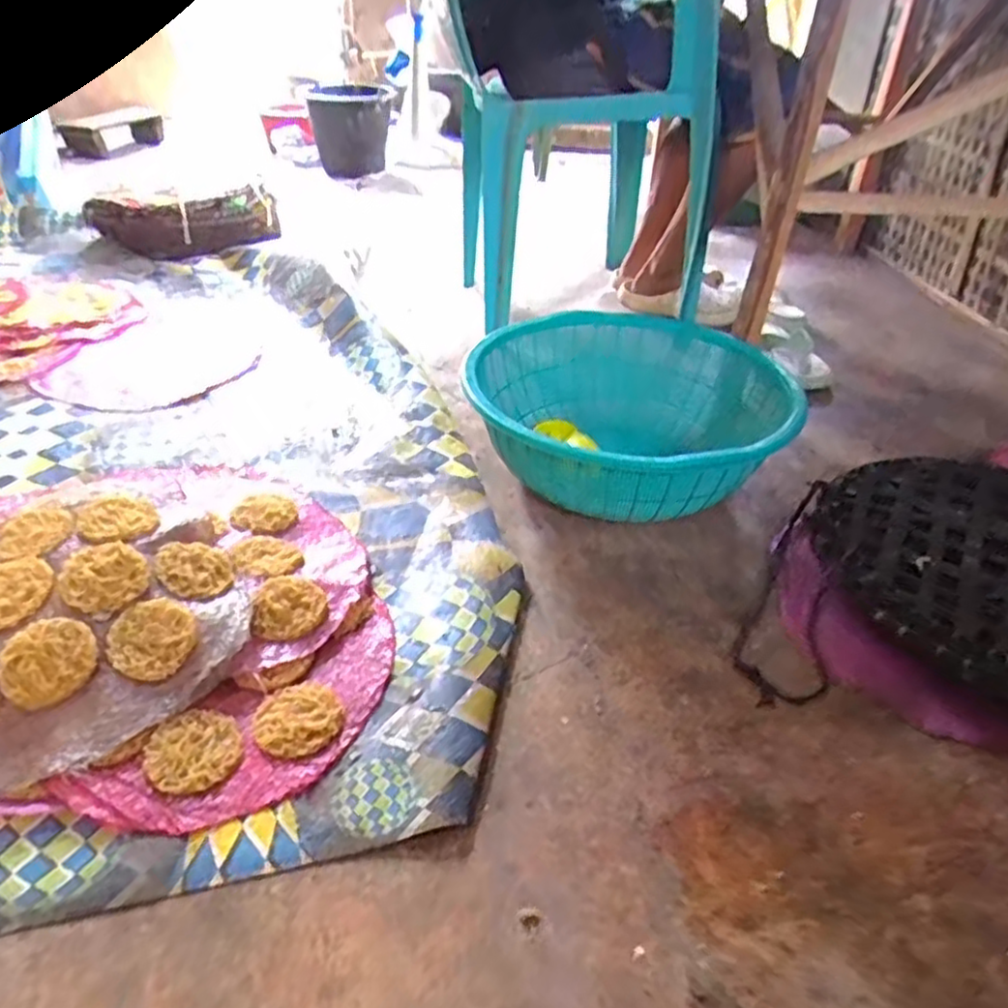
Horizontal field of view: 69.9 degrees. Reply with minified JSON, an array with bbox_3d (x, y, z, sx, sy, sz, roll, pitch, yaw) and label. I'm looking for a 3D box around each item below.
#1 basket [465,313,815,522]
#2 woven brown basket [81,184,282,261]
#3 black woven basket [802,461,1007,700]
[{"bbox_3d":[0.159,-0.108,0.972,0.400,0.158,0.410,21,39,21],"label":"basket"},{"bbox_3d":[-0.769,-0.661,1.676,0.474,0.138,0.107,6,35,4],"label":"woven brown basket"},{"bbox_3d":[0.600,0.077,0.817,0.492,0.073,0.376,-10,38,-19],"label":"black woven basket"}]

